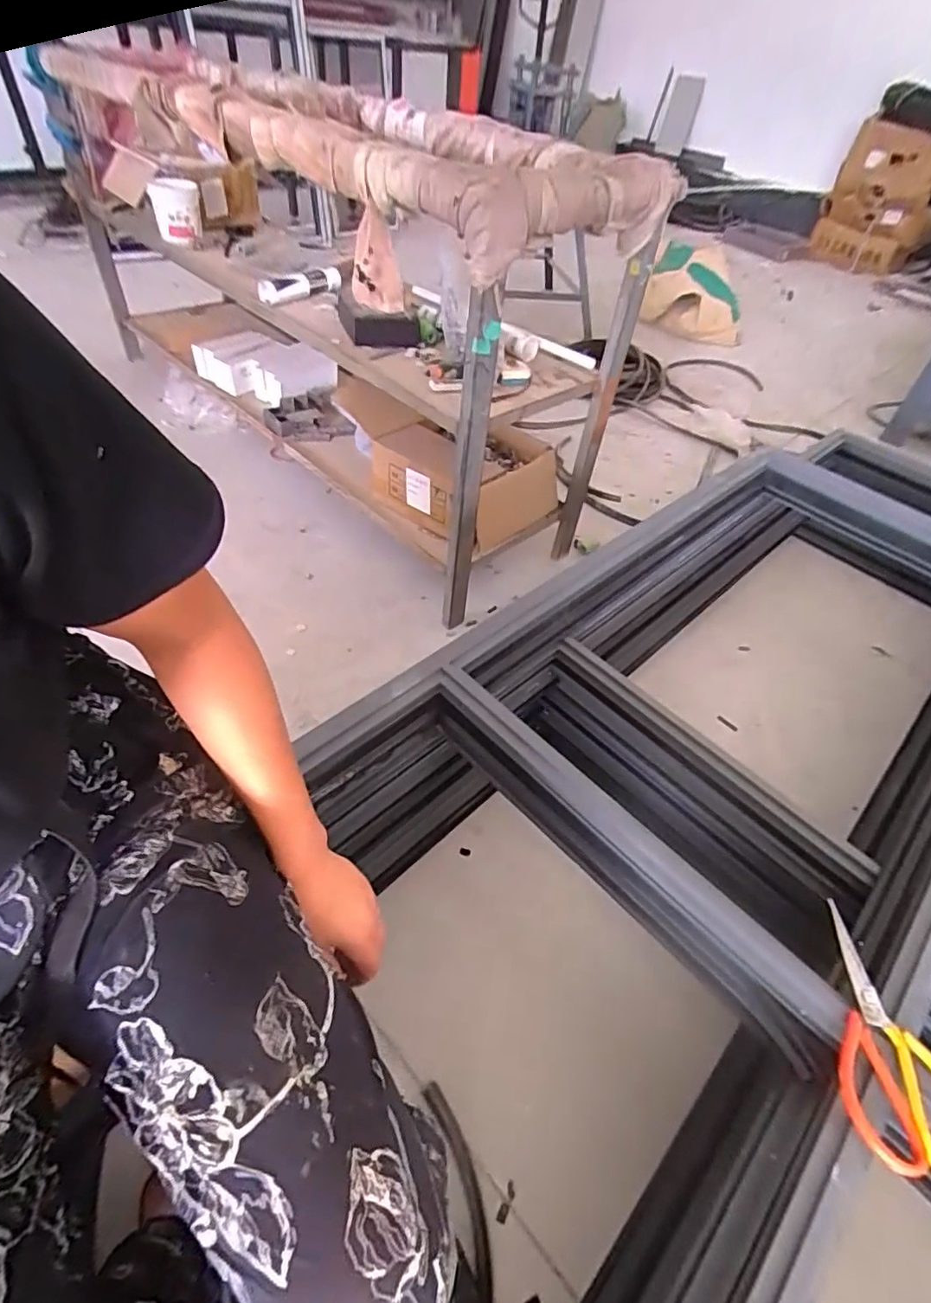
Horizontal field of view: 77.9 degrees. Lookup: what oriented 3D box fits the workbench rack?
[{"bbox_3d":[-0.399,-0.978,1.519,1.751,0.712,0.607,38,54,26],"label":"workbench rack"}]

